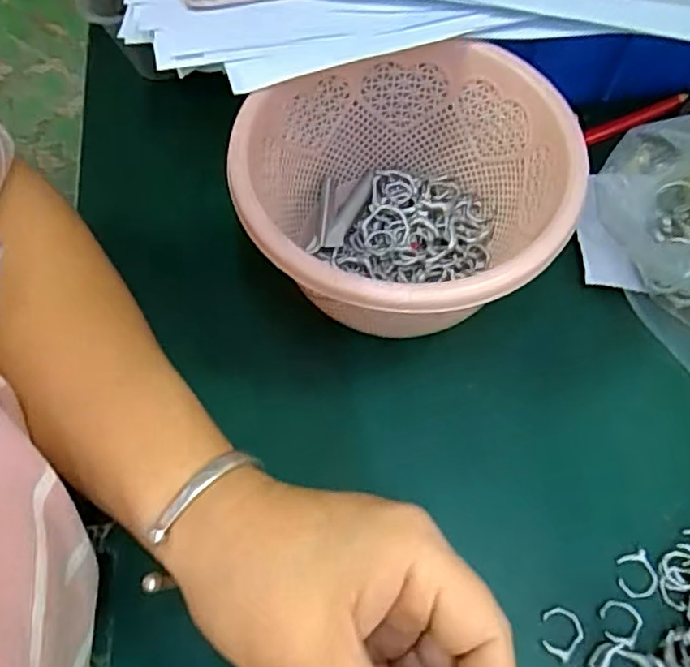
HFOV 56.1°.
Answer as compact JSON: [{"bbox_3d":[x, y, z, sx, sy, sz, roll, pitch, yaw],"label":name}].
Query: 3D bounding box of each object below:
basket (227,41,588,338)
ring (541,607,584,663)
[{"bbox_3d":[0.029,-0.057,0.308,0.139,0.088,0.141,0,63,0],"label":"basket"},{"bbox_3d":[0.091,0.125,0.270,0.016,0.004,0.020,6,63,6],"label":"ring"}]

